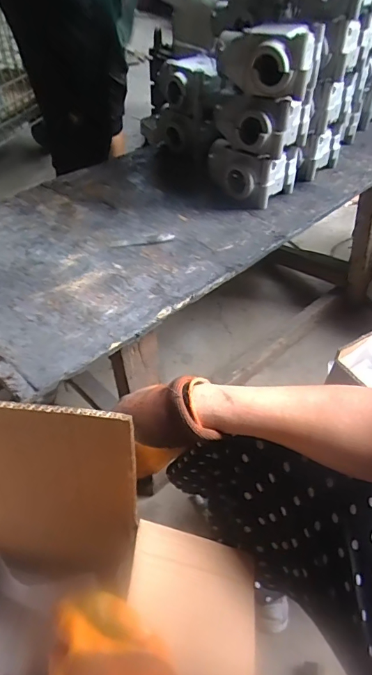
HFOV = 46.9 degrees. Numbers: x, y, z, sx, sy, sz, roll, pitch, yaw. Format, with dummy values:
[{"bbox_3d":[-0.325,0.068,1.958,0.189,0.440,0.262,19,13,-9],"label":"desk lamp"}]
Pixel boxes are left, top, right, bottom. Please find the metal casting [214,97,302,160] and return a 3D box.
[{"bbox_3d":[0.107,-0.347,0.696,0.142,0.079,0.066,13,47,12],"label":"metal casting"}]

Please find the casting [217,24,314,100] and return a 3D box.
[{"bbox_3d":[0.112,-0.409,0.638,0.131,0.084,0.080,17,48,15],"label":"casting"}]

